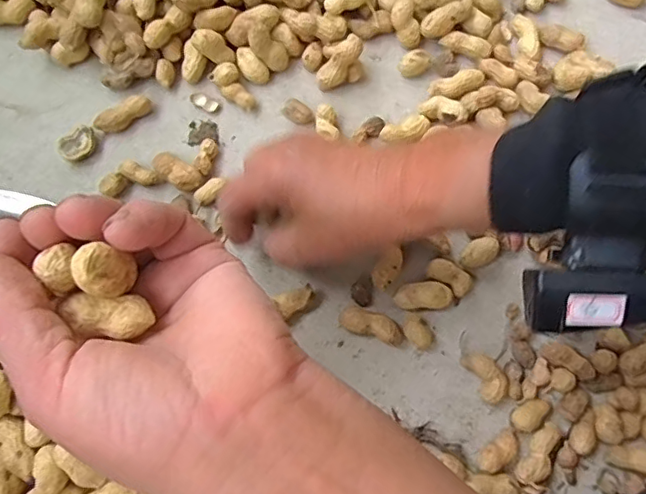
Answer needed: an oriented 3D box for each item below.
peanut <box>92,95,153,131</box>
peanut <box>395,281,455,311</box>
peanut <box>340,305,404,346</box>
[{"bbox_3d":[-0.131,-0.087,0.369,0.038,0.013,0.012,-34,79,-9],"label":"peanut"},{"bbox_3d":[0.060,0.030,0.337,0.034,0.013,0.017,-1,76,-1],"label":"peanut"},{"bbox_3d":[0.029,0.047,0.333,0.039,0.015,0.015,18,77,3],"label":"peanut"}]

